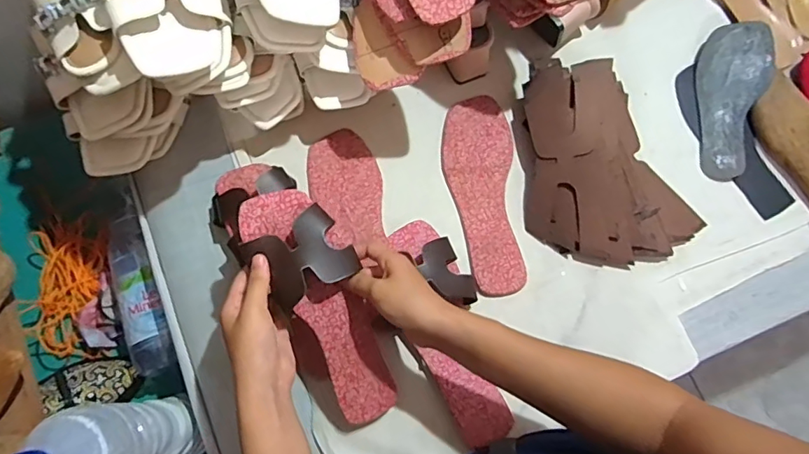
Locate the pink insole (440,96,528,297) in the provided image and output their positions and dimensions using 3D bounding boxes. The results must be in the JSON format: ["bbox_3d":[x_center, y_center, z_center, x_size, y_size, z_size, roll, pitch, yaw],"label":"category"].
[{"bbox_3d":[0.096,-0.040,0.596,0.082,0.008,0.235,-7,76,-4],"label":"pink insole"}]

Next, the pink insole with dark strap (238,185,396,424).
[{"bbox_3d":[-0.069,0.078,0.476,0.079,0.029,0.238,-27,104,-8],"label":"pink insole with dark strap"}]

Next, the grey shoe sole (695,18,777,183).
[{"bbox_3d":[0.401,-0.159,0.622,0.073,0.034,0.200,12,76,1],"label":"grey shoe sole"}]

